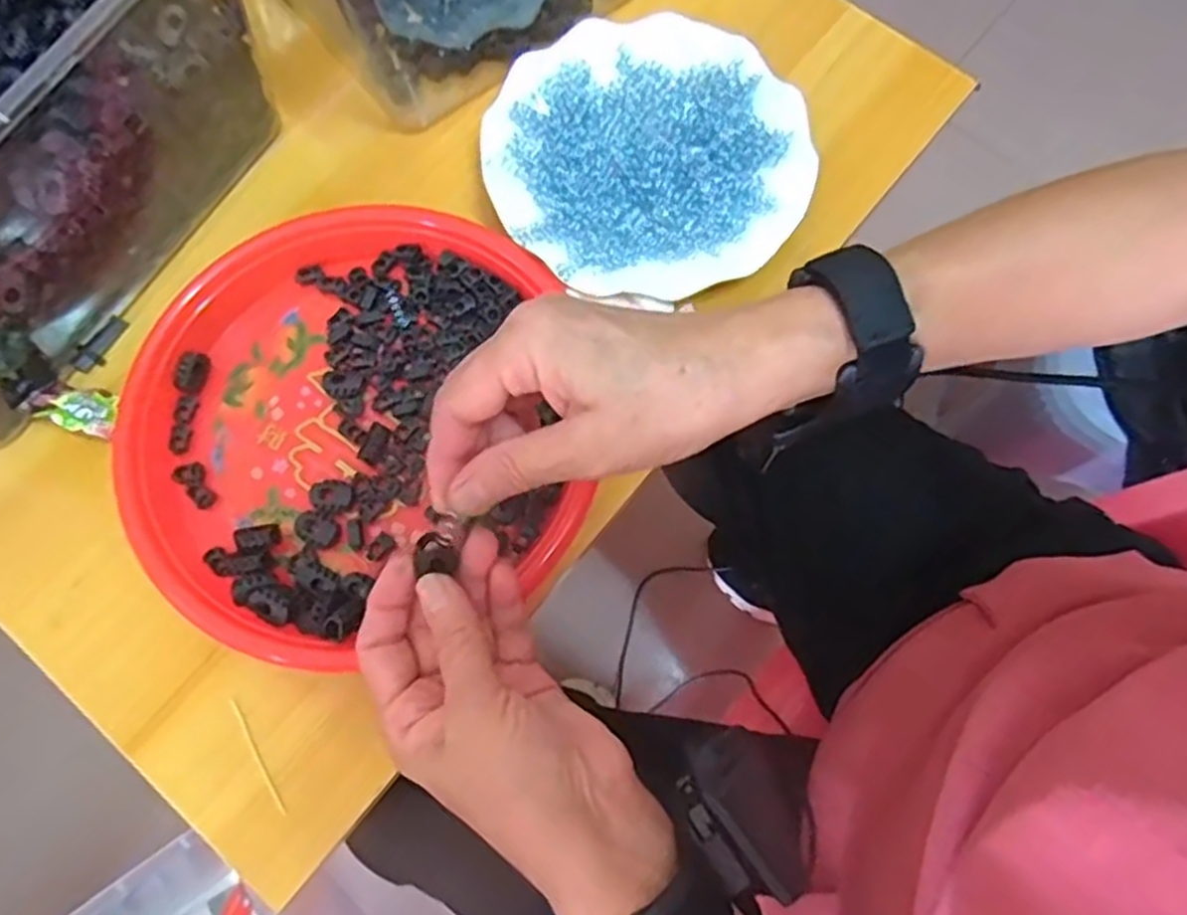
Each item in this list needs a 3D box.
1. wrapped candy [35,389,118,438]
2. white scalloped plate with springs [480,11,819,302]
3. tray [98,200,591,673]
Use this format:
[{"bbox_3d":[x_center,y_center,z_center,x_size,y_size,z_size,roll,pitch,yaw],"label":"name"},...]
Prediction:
[{"bbox_3d":[-0.267,-0.025,0.410,0.044,0.009,0.024,15,74,4],"label":"wrapped candy"},{"bbox_3d":[0.031,-0.173,0.447,0.177,0.015,0.174,0,74,0],"label":"white scalloped plate with springs"},{"bbox_3d":[-0.131,-0.020,0.408,0.224,0.027,0.227,0,74,0],"label":"tray"}]

